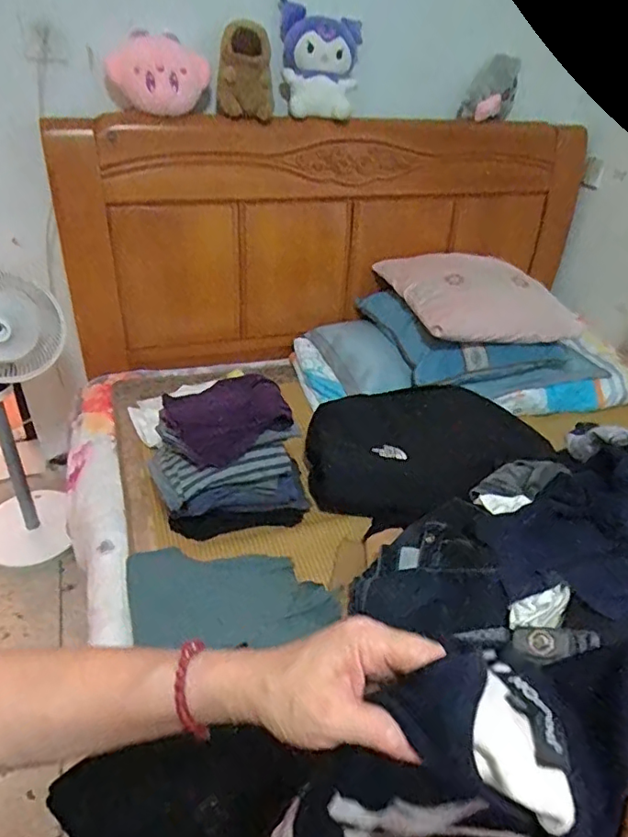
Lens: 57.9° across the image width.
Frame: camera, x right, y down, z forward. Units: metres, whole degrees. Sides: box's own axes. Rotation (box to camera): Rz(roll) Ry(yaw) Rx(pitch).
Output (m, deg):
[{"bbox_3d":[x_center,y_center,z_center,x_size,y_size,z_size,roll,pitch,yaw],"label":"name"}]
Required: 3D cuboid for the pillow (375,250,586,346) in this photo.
[{"bbox_3d":[0.455,-0.341,1.521,0.452,0.148,0.320,-7,40,-16],"label":"pillow"}]

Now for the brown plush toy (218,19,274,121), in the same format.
[{"bbox_3d":[-0.147,-0.753,1.232,0.116,0.174,0.069,3,38,-4],"label":"brown plush toy"}]

